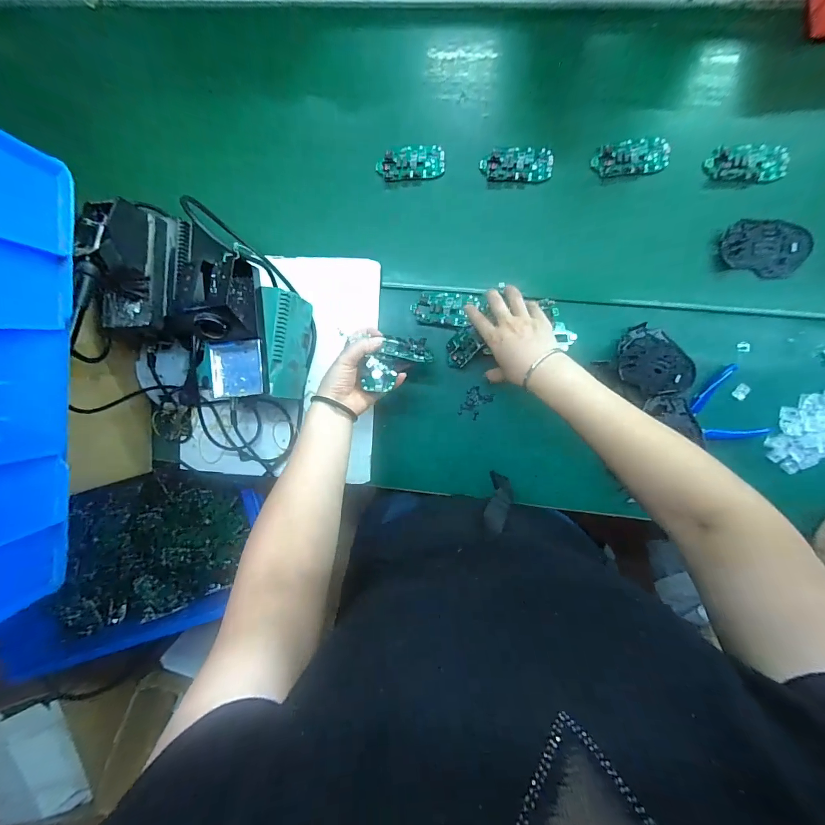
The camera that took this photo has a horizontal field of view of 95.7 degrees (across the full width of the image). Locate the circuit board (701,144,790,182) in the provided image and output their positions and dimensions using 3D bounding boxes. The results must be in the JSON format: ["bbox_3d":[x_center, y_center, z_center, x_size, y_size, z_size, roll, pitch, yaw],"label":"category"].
[{"bbox_3d":[0.450,-0.335,0.501,0.102,0.007,0.042,4,93,5],"label":"circuit board"}]

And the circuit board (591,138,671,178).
[{"bbox_3d":[0.301,-0.353,0.518,0.096,0.013,0.046,-4,92,5],"label":"circuit board"}]

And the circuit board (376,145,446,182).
[{"bbox_3d":[-0.002,-0.364,0.550,0.097,0.020,0.050,-1,92,5],"label":"circuit board"}]

